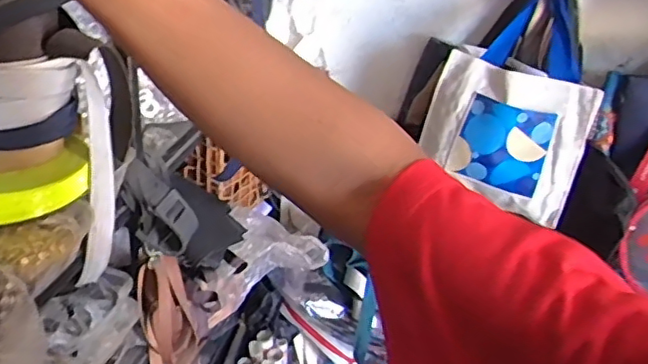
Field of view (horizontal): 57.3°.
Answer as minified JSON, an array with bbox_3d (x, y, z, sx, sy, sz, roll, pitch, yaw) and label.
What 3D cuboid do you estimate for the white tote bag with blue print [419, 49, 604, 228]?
[{"bbox_3d":[0.321,-0.082,1.046,0.274,0.229,0.049,18,11,3],"label":"white tote bag with blue print"}]

